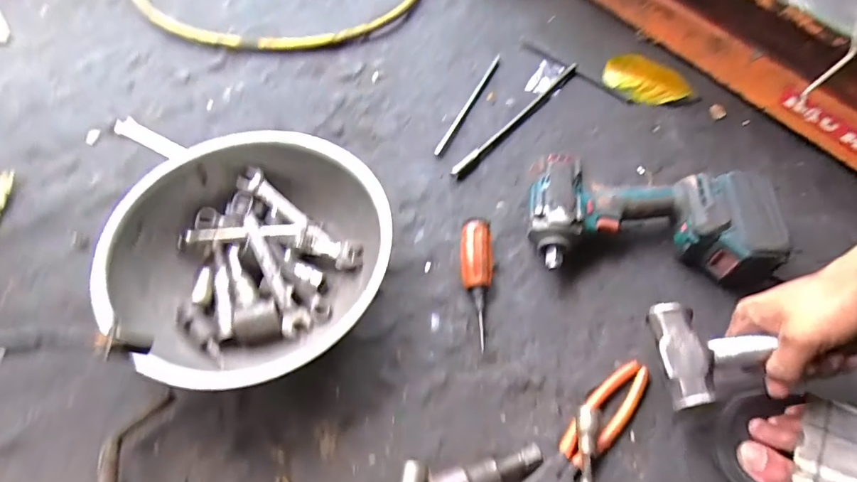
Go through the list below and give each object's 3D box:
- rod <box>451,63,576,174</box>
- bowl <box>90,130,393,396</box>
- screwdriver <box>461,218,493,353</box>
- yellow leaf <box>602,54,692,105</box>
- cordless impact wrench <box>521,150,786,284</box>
[{"bbox_3d":[0.127,-0.180,0.663,0.015,0.015,0.296,37,63,19],"label":"rod"},{"bbox_3d":[-0.176,0.021,0.475,0.245,0.092,0.264,11,58,4],"label":"bowl"},{"bbox_3d":[0.051,0.043,0.509,0.037,0.031,0.137,8,70,-4],"label":"screwdriver"},{"bbox_3d":[0.326,-0.238,0.696,0.124,0.056,0.013,20,21,4],"label":"yellow leaf"},{"bbox_3d":[0.245,-0.026,0.531,0.257,0.081,0.132,5,58,0],"label":"cordless impact wrench"}]

